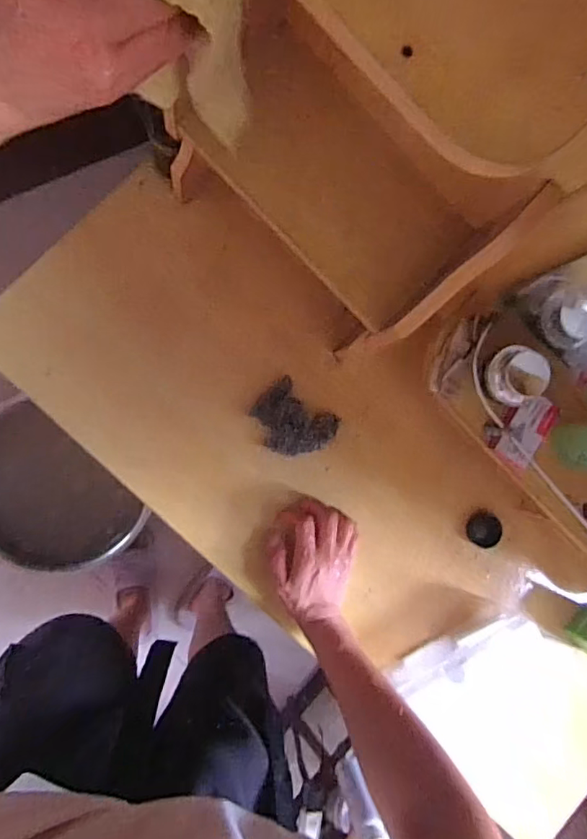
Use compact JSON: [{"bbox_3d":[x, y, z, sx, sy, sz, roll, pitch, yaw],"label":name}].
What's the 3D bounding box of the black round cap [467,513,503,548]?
[{"bbox_3d":[0.222,0.128,0.636,0.040,0.007,0.038,0,90,-9],"label":"black round cap"}]

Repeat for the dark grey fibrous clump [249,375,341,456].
[{"bbox_3d":[-0.001,0.004,0.583,0.085,0.029,0.068,39,85,-8],"label":"dark grey fibrous clump"}]

